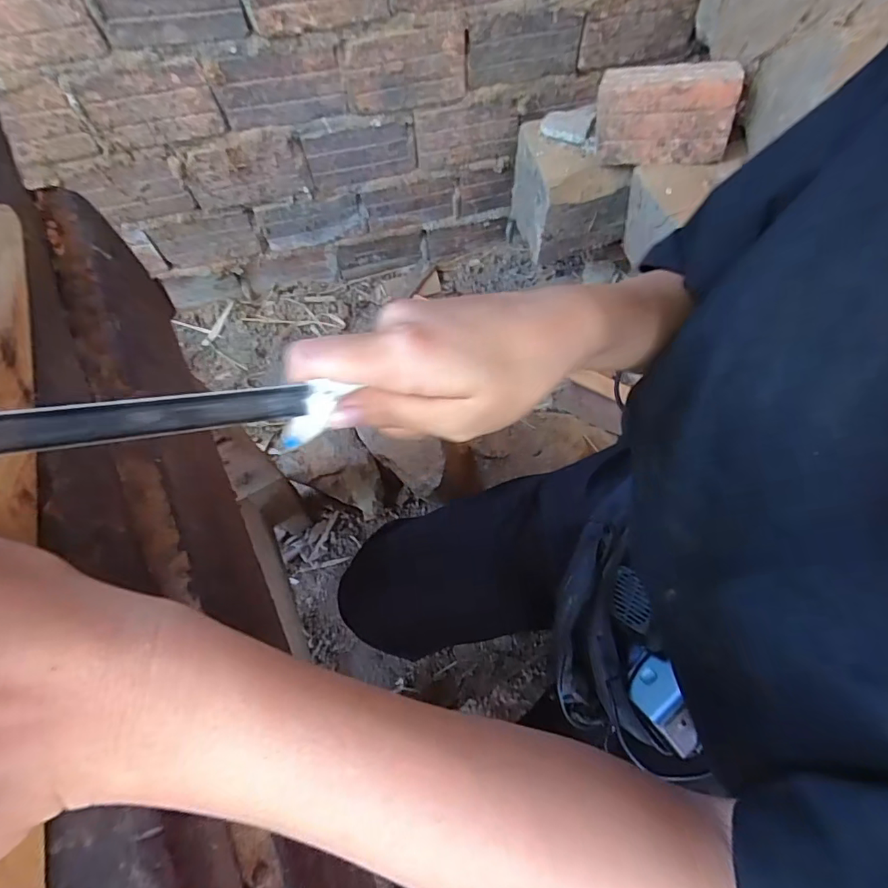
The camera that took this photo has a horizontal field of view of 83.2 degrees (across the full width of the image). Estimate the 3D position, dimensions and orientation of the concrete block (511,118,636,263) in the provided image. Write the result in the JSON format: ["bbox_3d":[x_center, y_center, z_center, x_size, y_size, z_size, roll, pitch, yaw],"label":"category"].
[{"bbox_3d":[0.212,-0.433,0.845,0.159,0.157,0.156,-12,64,-3],"label":"concrete block"}]

